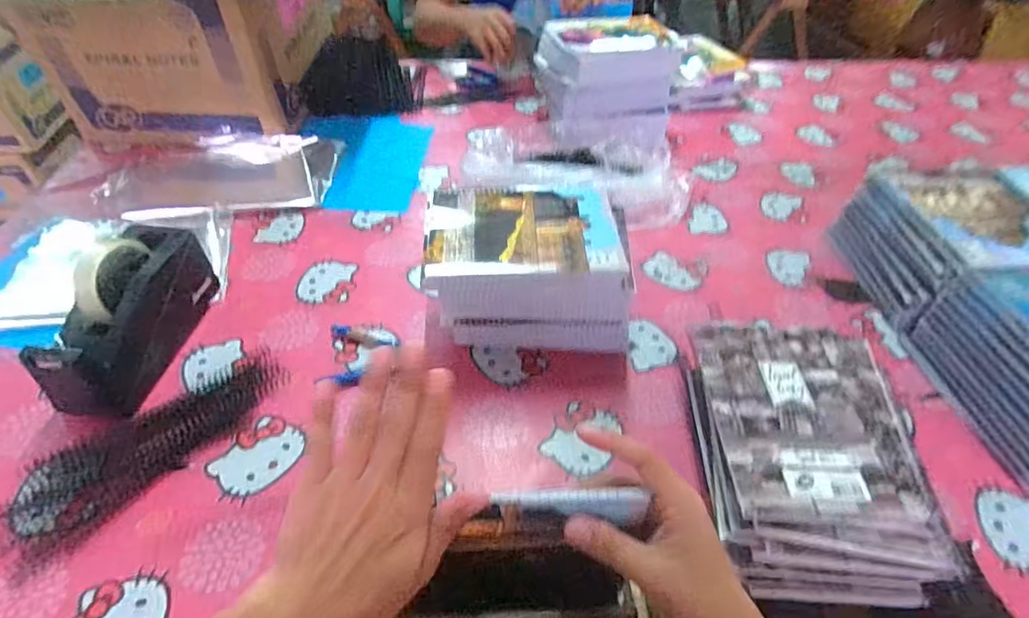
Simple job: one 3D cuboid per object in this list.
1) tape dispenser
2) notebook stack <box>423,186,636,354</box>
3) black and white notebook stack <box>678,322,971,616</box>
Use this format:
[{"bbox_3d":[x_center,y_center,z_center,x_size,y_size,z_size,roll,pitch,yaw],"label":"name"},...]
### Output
[{"bbox_3d":[-0.403,0.003,0.551,0.077,0.114,0.197,4,45,1],"label":"tape dispenser"},{"bbox_3d":[0.016,-0.038,0.597,0.208,0.139,0.142,1,45,-2],"label":"notebook stack"},{"bbox_3d":[0.256,0.129,0.479,0.178,0.090,0.226,3,45,0],"label":"black and white notebook stack"}]

